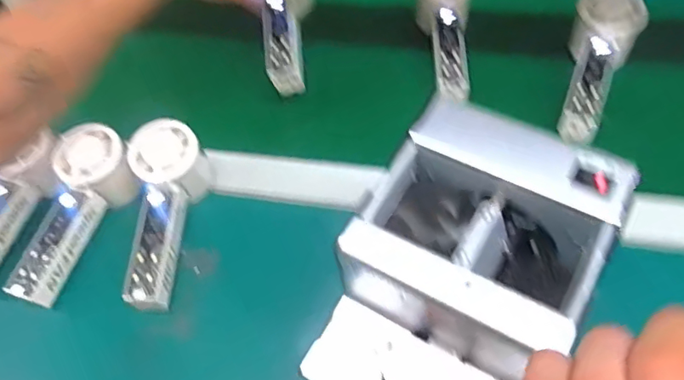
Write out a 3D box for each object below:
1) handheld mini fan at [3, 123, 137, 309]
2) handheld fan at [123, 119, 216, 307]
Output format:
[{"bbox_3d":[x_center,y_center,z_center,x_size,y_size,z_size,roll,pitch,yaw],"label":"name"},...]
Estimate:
[{"bbox_3d":[-0.220,0.021,0.457,0.057,0.054,0.150,17,77,15],"label":"handheld mini fan"},{"bbox_3d":[-0.152,0.020,0.440,0.053,0.057,0.146,5,57,8],"label":"handheld fan"}]

